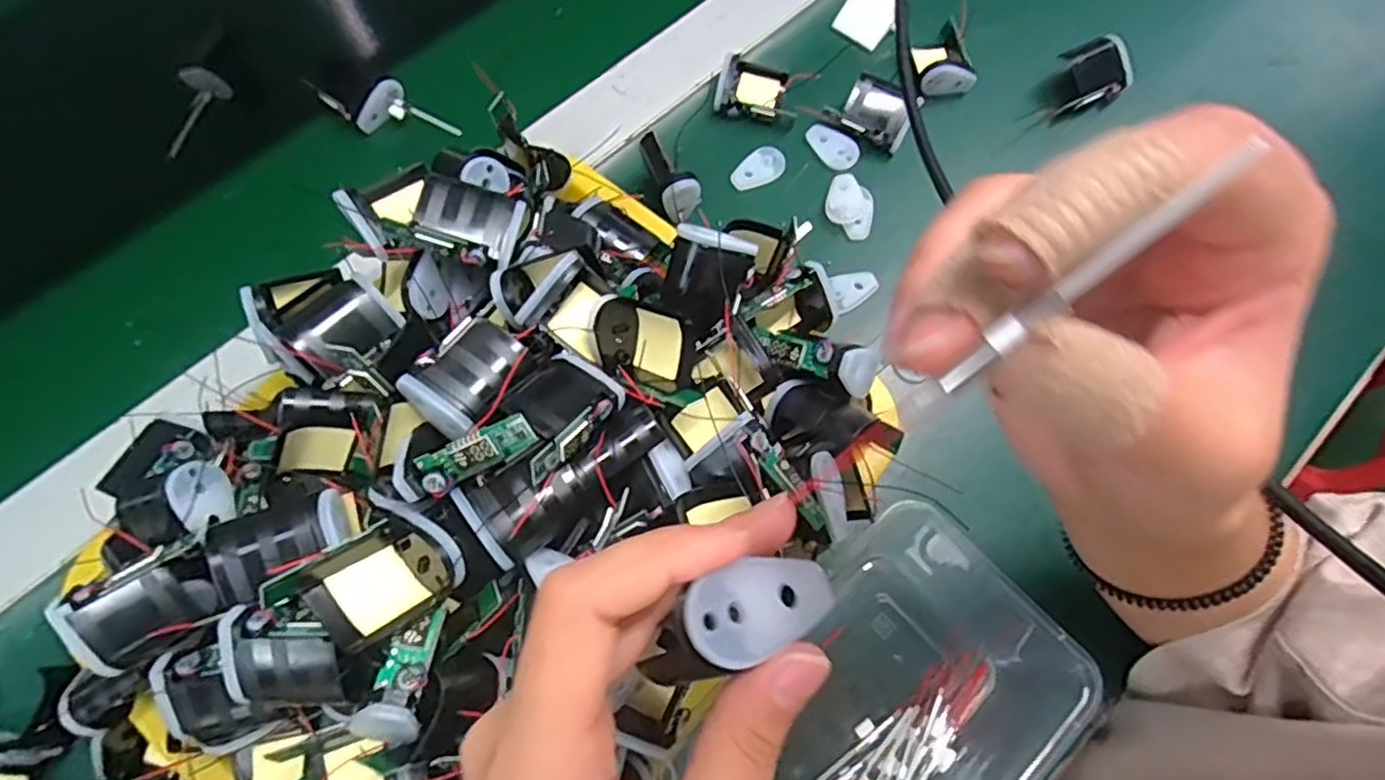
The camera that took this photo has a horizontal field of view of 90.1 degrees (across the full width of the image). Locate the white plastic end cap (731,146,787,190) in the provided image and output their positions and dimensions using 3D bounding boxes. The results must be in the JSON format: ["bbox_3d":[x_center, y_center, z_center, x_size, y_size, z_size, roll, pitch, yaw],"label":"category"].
[{"bbox_3d":[0.041,-0.136,0.424,0.034,0.008,0.021,-29,74,-9],"label":"white plastic end cap"}]

